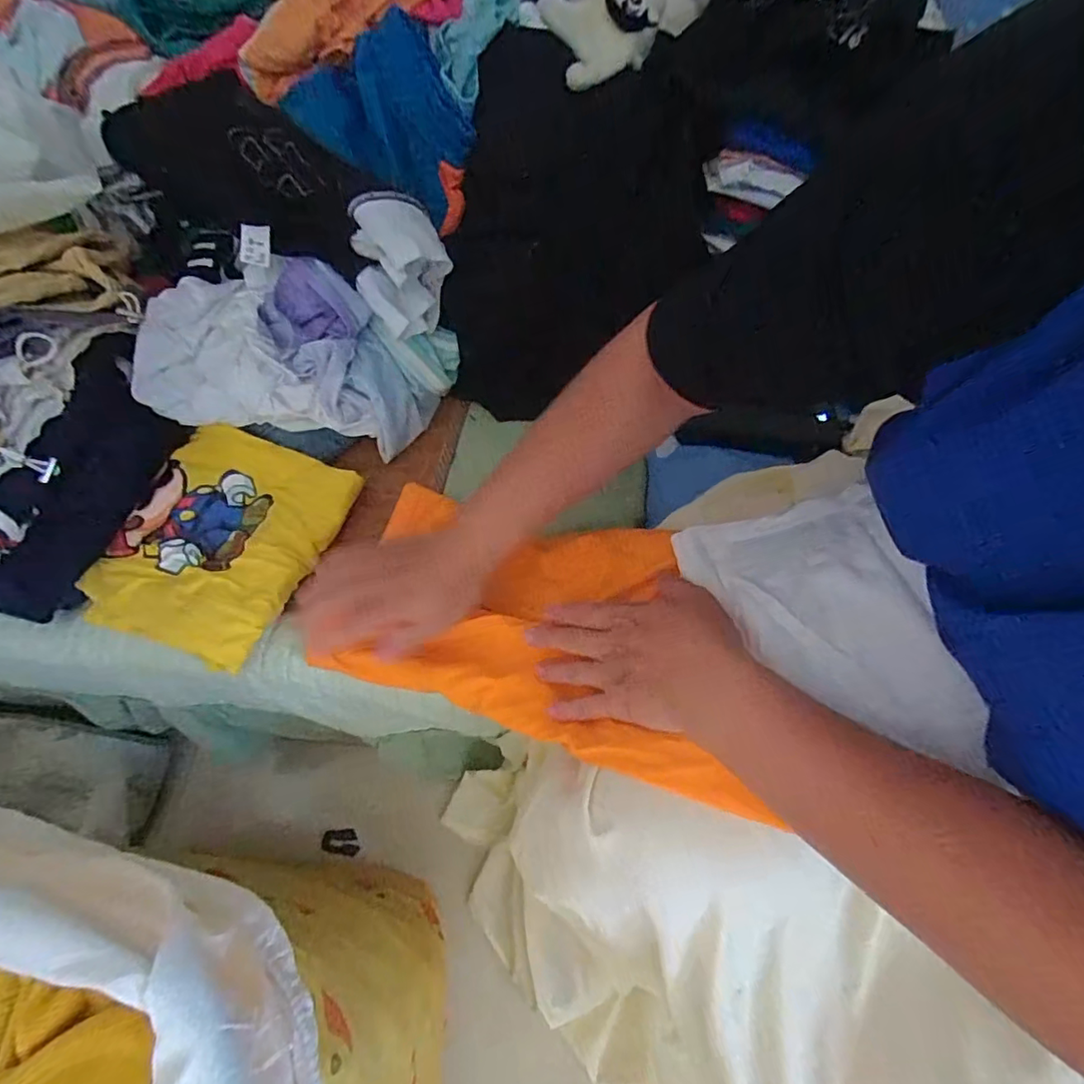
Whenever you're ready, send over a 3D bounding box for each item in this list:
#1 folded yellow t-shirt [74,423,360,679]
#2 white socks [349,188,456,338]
[{"bbox_3d":[-0.297,-0.004,0.501,0.177,0.033,0.206,17,66,9],"label":"folded yellow t-shirt"},{"bbox_3d":[-0.127,-0.254,0.500,0.083,0.095,0.099,-16,66,-6],"label":"white socks"}]

